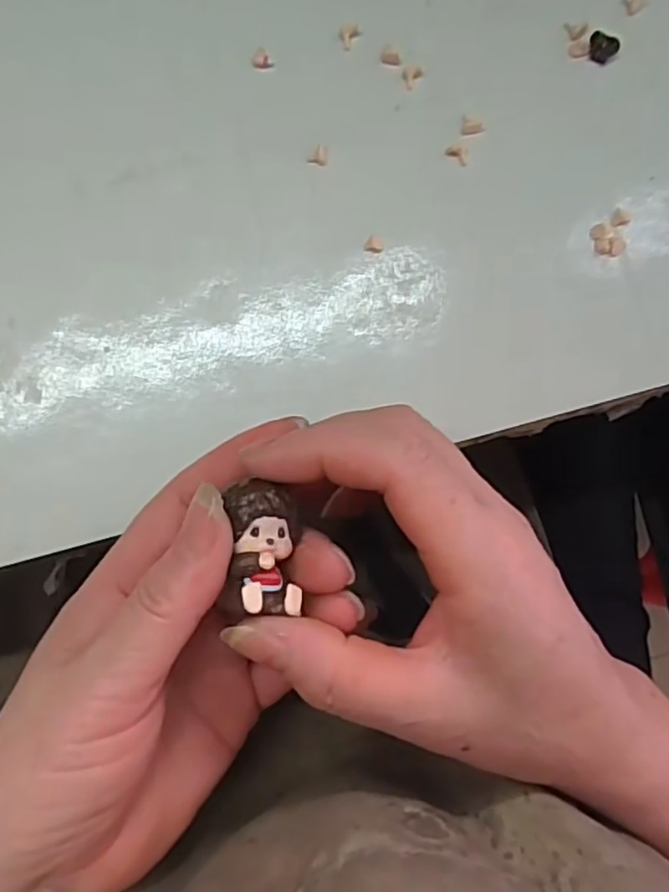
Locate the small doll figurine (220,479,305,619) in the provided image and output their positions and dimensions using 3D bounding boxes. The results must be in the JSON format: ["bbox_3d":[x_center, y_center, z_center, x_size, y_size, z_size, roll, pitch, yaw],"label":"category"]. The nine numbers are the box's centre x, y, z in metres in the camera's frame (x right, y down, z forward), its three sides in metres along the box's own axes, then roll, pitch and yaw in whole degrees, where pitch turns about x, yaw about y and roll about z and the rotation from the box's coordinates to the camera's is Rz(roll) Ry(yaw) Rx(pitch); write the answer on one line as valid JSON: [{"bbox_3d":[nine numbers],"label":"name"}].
[{"bbox_3d":[-0.023,0.031,0.185,0.021,0.019,0.035,14,70,-30],"label":"small doll figurine"}]

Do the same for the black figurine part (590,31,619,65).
[{"bbox_3d":[0.103,-0.153,0.251,0.011,0.005,0.009,29,88,0],"label":"black figurine part"}]

